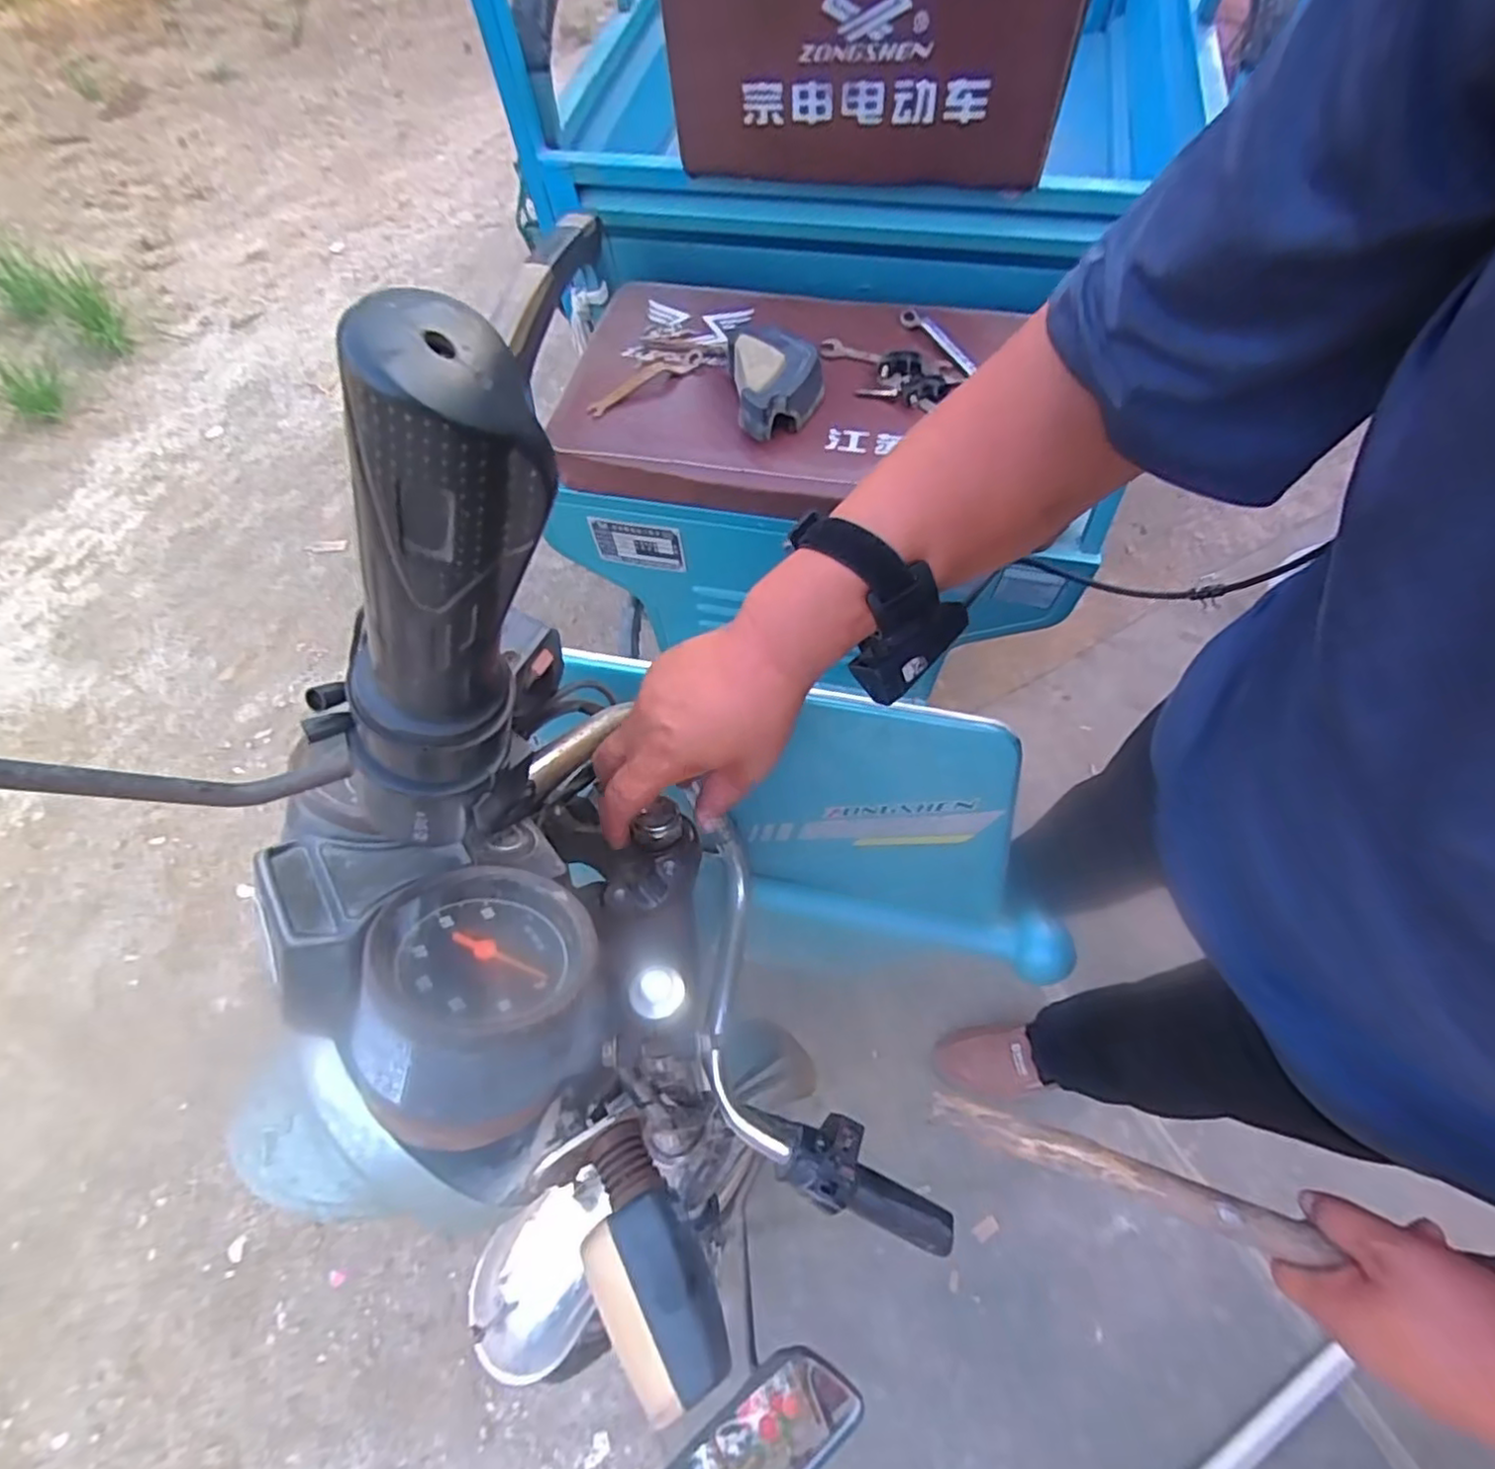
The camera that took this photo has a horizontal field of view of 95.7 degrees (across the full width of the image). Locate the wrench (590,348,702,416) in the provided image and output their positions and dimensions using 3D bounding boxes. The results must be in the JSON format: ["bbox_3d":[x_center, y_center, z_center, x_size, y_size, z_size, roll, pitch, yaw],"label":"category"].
[{"bbox_3d":[-0.123,-0.426,0.816,0.158,0.008,0.035,-38,69,-15],"label":"wrench"}]

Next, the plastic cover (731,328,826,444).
[{"bbox_3d":[0.036,-0.409,0.776,0.102,0.050,0.152,-7,64,0],"label":"plastic cover"}]

